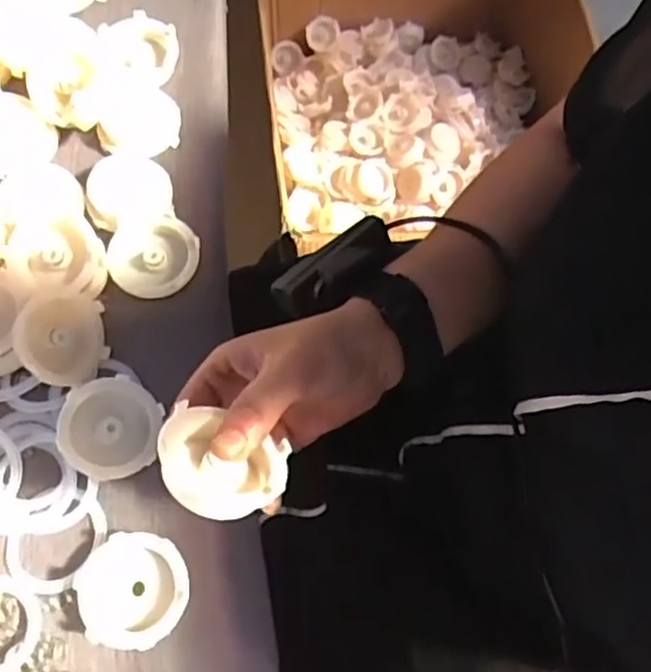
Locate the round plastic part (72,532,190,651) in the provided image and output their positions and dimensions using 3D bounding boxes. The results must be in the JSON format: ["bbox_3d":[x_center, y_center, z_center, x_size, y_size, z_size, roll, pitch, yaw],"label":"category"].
[{"bbox_3d":[-0.098,0.131,0.345,0.054,0.017,0.054,0,71,-1],"label":"round plastic part"}]

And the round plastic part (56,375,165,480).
[{"bbox_3d":[-0.119,0.050,0.364,0.048,0.014,0.054,15,65,-24],"label":"round plastic part"}]

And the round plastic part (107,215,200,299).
[{"bbox_3d":[-0.104,-0.048,0.408,0.054,0.017,0.051,0,71,-1],"label":"round plastic part"}]

